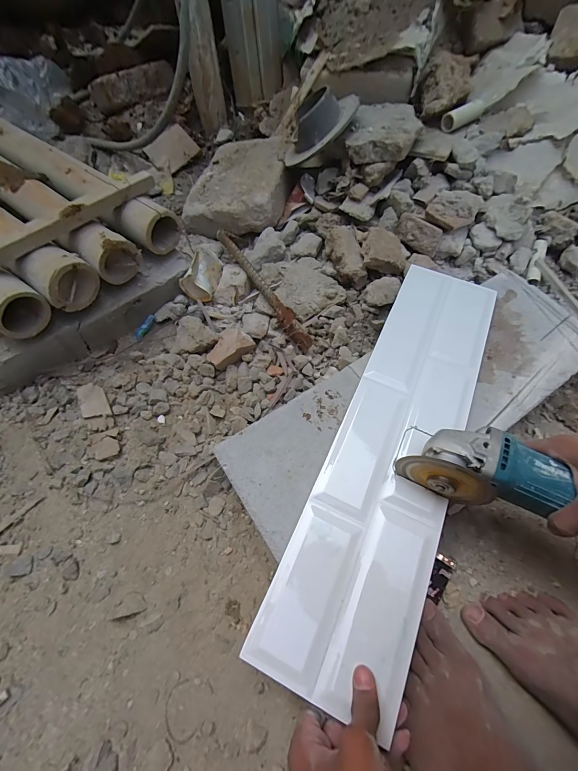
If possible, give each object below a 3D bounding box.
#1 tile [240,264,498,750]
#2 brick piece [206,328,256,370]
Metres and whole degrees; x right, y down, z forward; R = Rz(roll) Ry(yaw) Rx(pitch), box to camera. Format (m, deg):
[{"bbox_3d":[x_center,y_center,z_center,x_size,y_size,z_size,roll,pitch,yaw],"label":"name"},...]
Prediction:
[{"bbox_3d":[0.149,0.056,0.430,0.148,0.014,0.591,25,64,10],"label":"tile"},{"bbox_3d":[-0.100,-0.065,0.553,0.046,0.022,0.078,40,70,16],"label":"brick piece"}]

